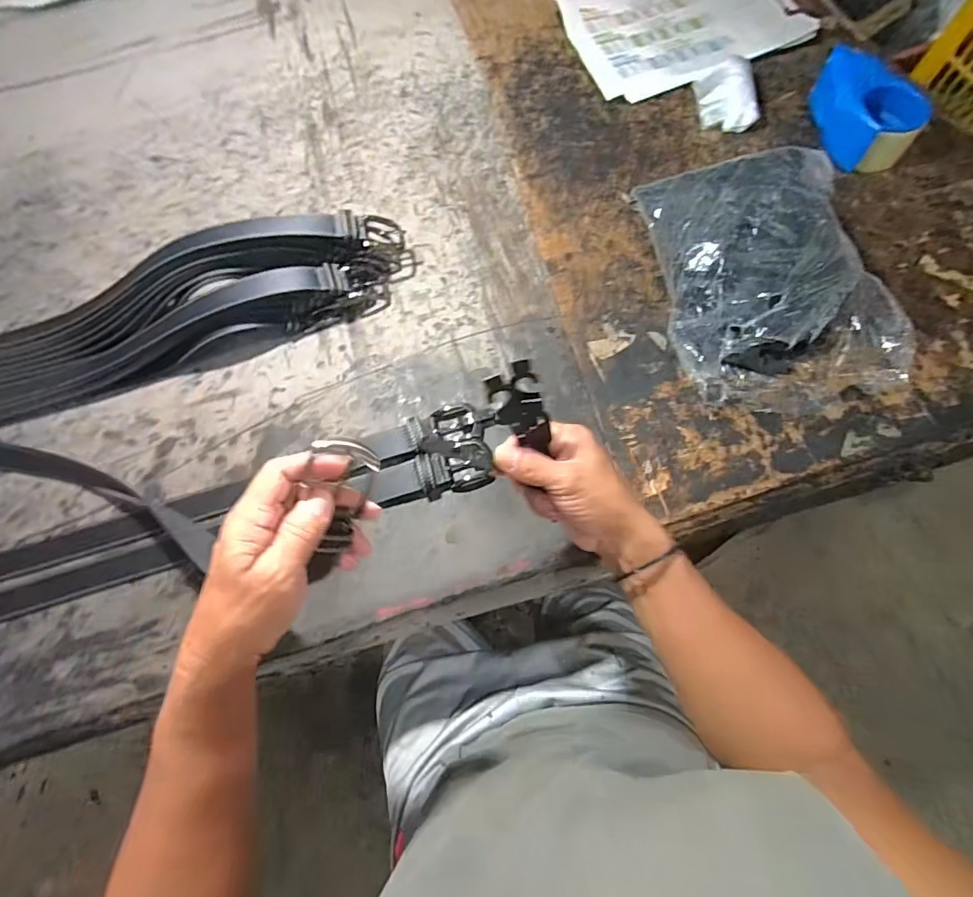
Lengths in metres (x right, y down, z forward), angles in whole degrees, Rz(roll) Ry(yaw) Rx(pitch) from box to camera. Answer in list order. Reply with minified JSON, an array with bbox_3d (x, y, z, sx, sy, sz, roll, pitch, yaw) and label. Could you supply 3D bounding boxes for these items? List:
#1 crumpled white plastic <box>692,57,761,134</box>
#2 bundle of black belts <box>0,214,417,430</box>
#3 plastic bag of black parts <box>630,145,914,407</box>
[{"bbox_3d":[0.330,-0.488,0.677,0.069,0.044,0.119,-1,71,4],"label":"crumpled white plastic"},{"bbox_3d":[-0.579,-0.114,0.569,1.057,0.075,0.150,-17,70,-3],"label":"bundle of black belts"},{"bbox_3d":[0.296,-0.192,0.538,0.206,0.140,0.286,-2,71,3],"label":"plastic bag of black parts"}]

